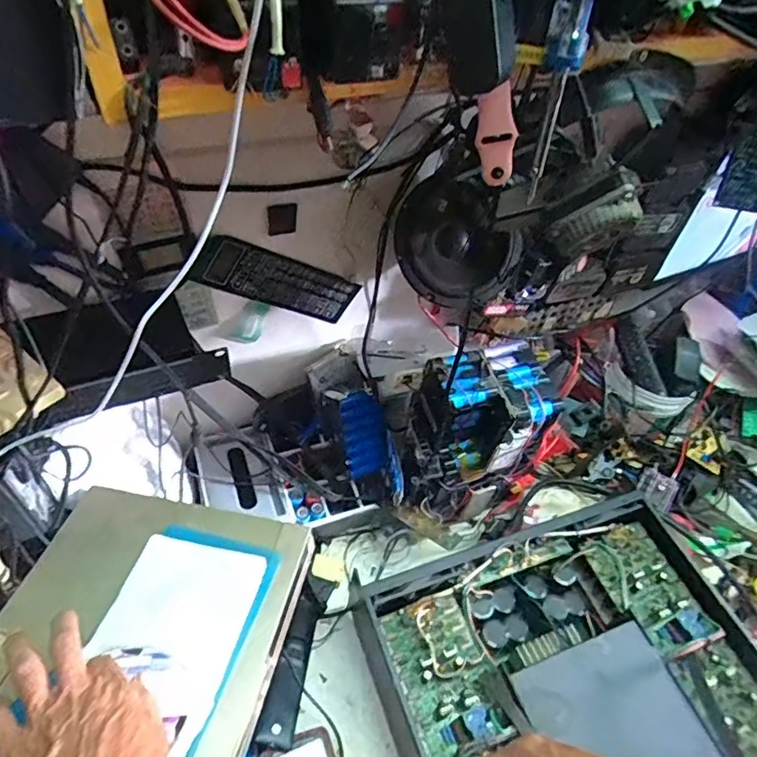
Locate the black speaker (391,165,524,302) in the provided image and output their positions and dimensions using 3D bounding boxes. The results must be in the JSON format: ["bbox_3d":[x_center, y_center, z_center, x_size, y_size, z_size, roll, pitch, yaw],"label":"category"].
[{"bbox_3d":[0.093,-0.162,0.631,0.147,0.140,0.054,8,48,2],"label":"black speaker"}]

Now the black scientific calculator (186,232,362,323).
[{"bbox_3d":[-0.123,-0.123,0.692,0.221,0.072,0.010,14,37,-40],"label":"black scientific calculator"}]

